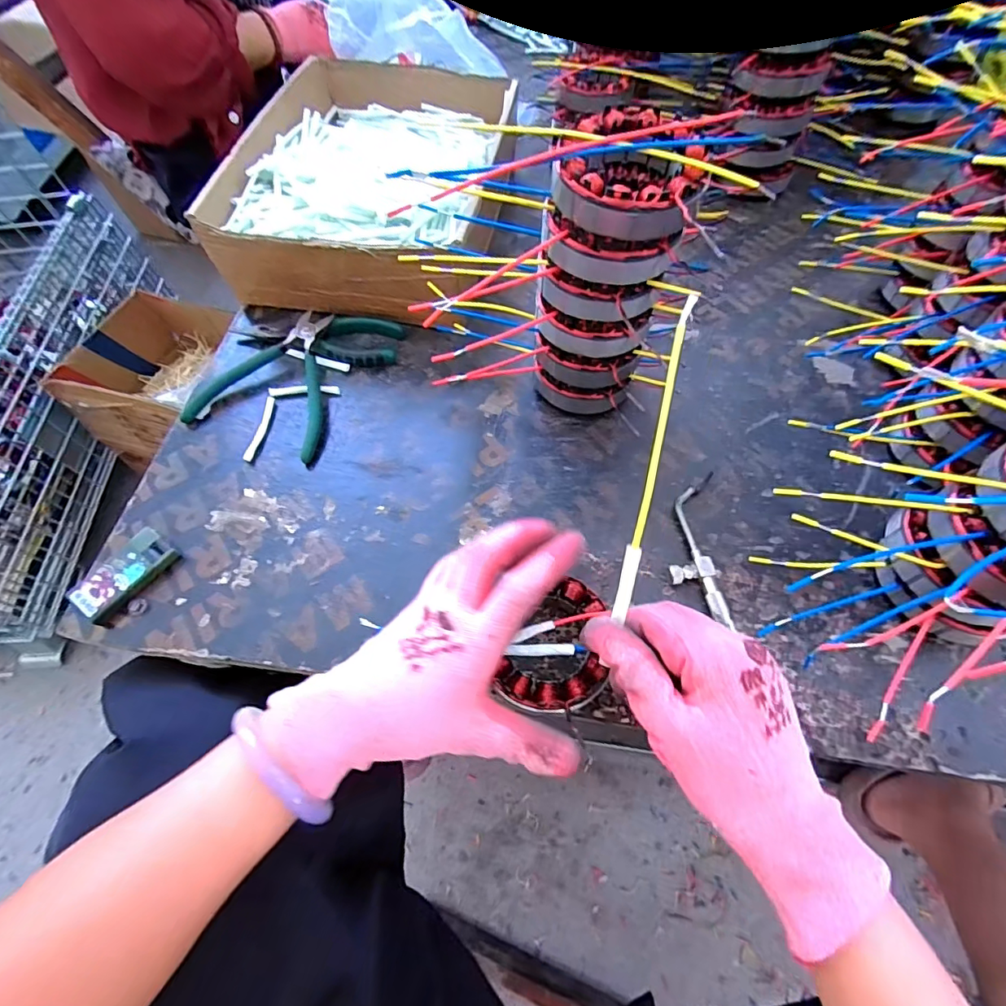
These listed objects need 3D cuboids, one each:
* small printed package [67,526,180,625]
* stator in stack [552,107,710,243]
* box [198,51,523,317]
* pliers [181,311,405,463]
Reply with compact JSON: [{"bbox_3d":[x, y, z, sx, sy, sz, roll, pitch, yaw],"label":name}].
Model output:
[{"bbox_3d":[-0.275,0.052,0.360,0.039,0.016,0.067,31,65,17],"label":"small printed package"},{"bbox_3d":[0.075,-0.186,0.286,0.077,0.034,0.079,-1,62,2],"label":"stator in stack"},{"bbox_3d":[-0.127,-0.332,0.527,0.239,0.100,0.356,9,61,6],"label":"box"},{"bbox_3d":[-0.190,-0.125,0.449,0.145,0.030,0.163,21,62,12],"label":"pliers"}]

